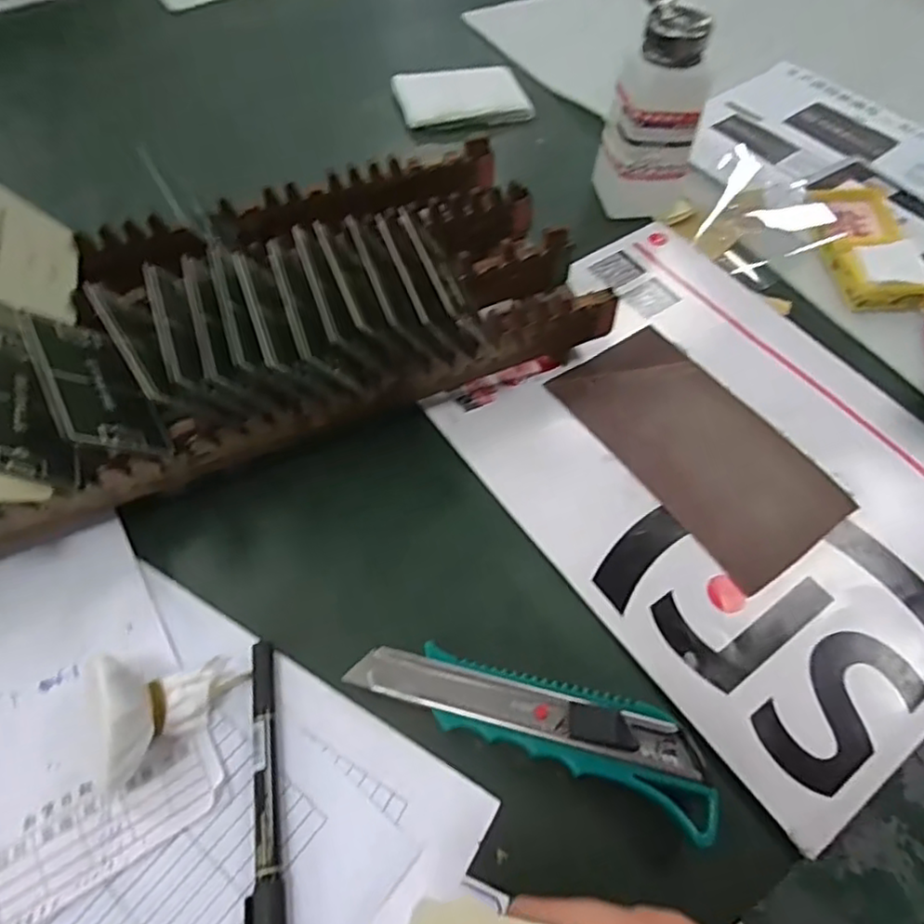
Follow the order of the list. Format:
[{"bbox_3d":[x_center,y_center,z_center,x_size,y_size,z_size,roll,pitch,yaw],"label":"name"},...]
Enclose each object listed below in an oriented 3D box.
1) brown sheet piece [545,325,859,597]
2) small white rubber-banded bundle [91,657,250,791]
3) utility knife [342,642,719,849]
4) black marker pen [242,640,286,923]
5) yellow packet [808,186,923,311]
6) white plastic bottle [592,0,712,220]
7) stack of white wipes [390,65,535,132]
[{"bbox_3d":[0.134,-0.014,0.367,0.090,0.011,0.162,-29,63,-19],"label":"brown sheet piece"},{"bbox_3d":[-0.122,0.100,0.264,0.056,0.048,0.049,-15,59,-11],"label":"small white rubber-banded bundle"},{"bbox_3d":[0.031,0.110,0.281,0.155,0.019,0.039,20,59,11],"label":"utility knife"},{"bbox_3d":[-0.082,0.142,0.262,0.015,0.009,0.137,-9,58,-8],"label":"black marker pen"},{"bbox_3d":[0.290,-0.160,0.457,0.058,0.024,0.123,6,57,2],"label":"yellow packet"},{"bbox_3d":[0.132,-0.242,0.437,0.068,0.138,0.063,30,61,16],"label":"white plastic bottle"},{"bbox_3d":[0.001,-0.315,0.556,0.107,0.013,0.071,-13,58,-10],"label":"stack of white wipes"}]

